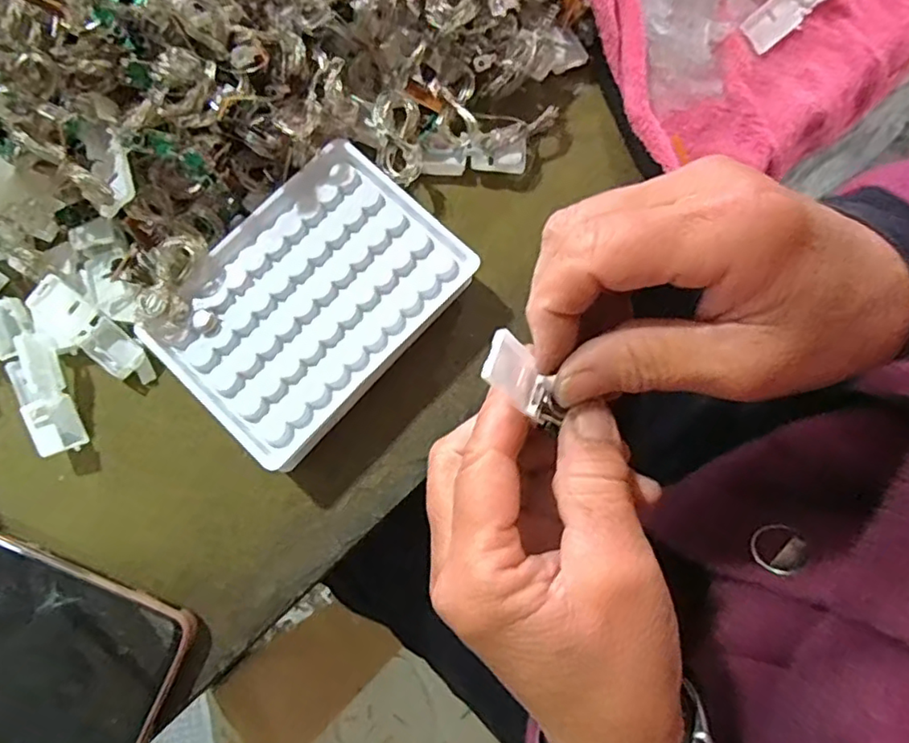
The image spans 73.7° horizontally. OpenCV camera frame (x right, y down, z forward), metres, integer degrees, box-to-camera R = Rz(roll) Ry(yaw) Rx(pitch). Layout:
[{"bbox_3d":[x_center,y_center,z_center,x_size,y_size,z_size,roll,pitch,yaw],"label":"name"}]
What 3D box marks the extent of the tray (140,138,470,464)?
[{"bbox_3d":[-0.065,-0.032,0.283,0.093,0.029,0.128,42,82,7],"label":"tray"}]

